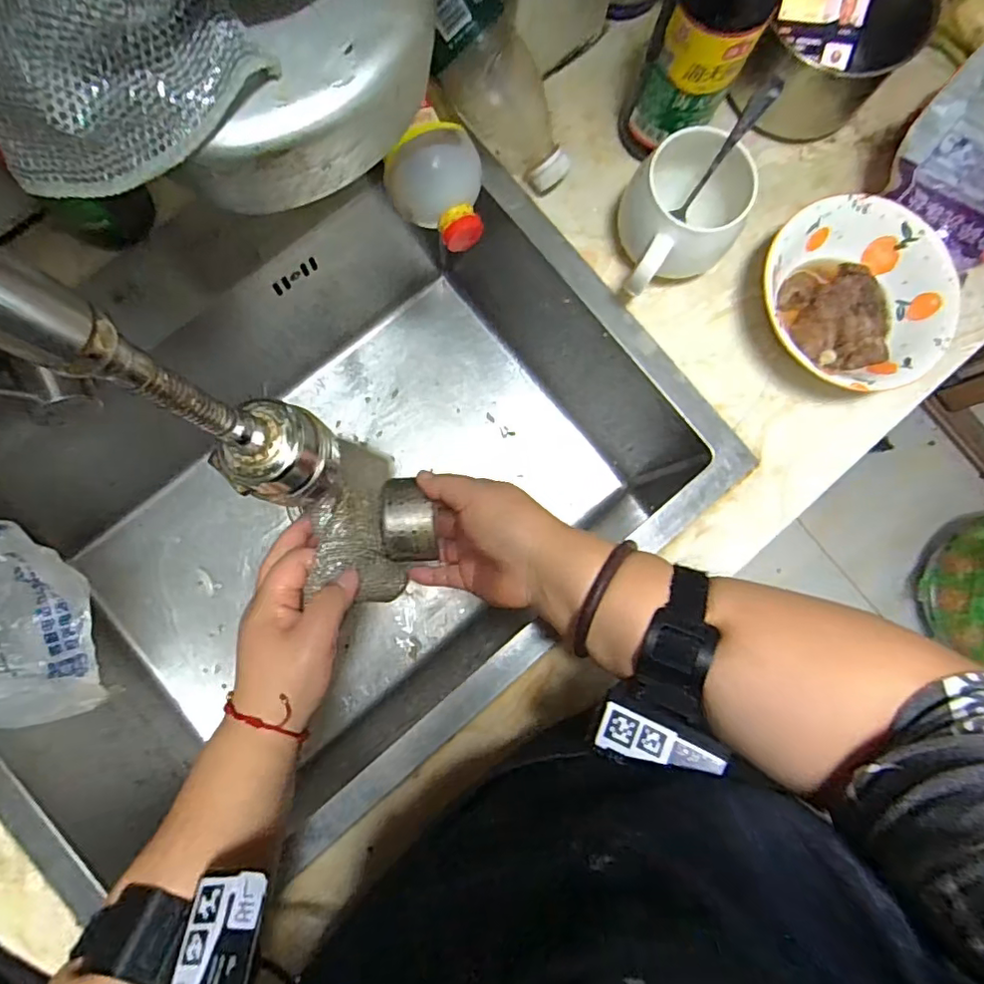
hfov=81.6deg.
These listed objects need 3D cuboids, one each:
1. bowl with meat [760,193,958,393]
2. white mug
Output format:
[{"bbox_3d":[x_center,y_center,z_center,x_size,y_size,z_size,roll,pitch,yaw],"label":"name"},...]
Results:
[{"bbox_3d":[0.283,-0.152,0.458,0.140,0.060,0.147,0,83,-4],"label":"bowl with meat"},{"bbox_3d":[0.135,-0.204,0.435,0.102,0.079,0.088,-43,88,-7],"label":"white mug"}]

